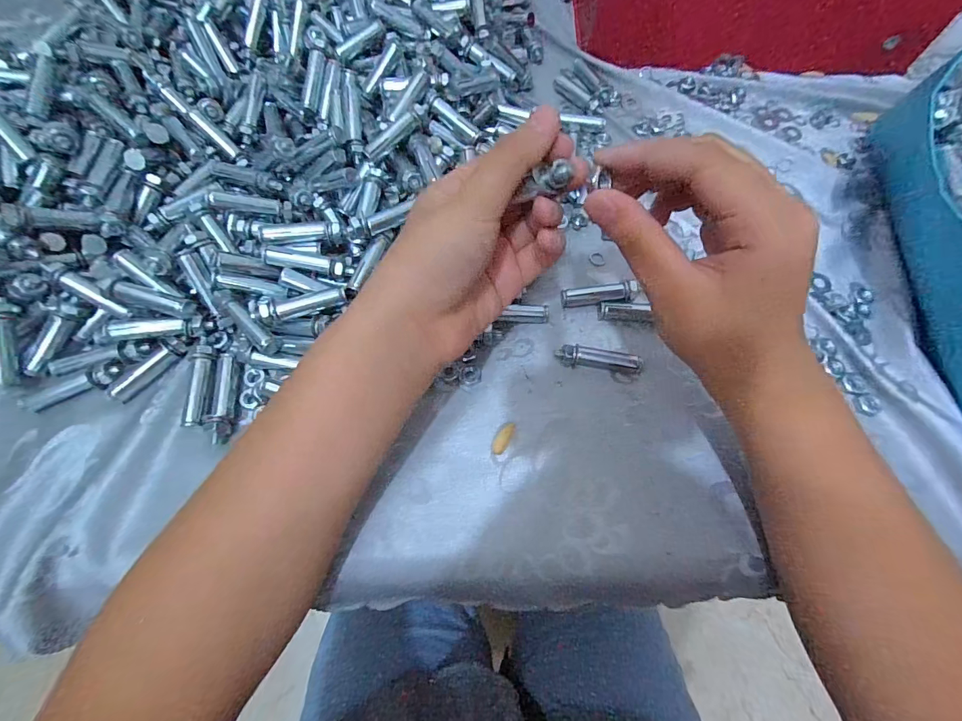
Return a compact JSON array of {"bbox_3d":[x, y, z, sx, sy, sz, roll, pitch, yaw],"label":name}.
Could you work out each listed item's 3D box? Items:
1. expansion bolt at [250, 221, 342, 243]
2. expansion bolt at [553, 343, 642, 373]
[{"bbox_3d":[-0.118,-0.082,0.268,0.052,0.016,0.013,-6,69,-4],"label":"expansion bolt"},{"bbox_3d":[0.075,-0.001,0.264,0.054,0.013,0.011,8,68,1],"label":"expansion bolt"}]

